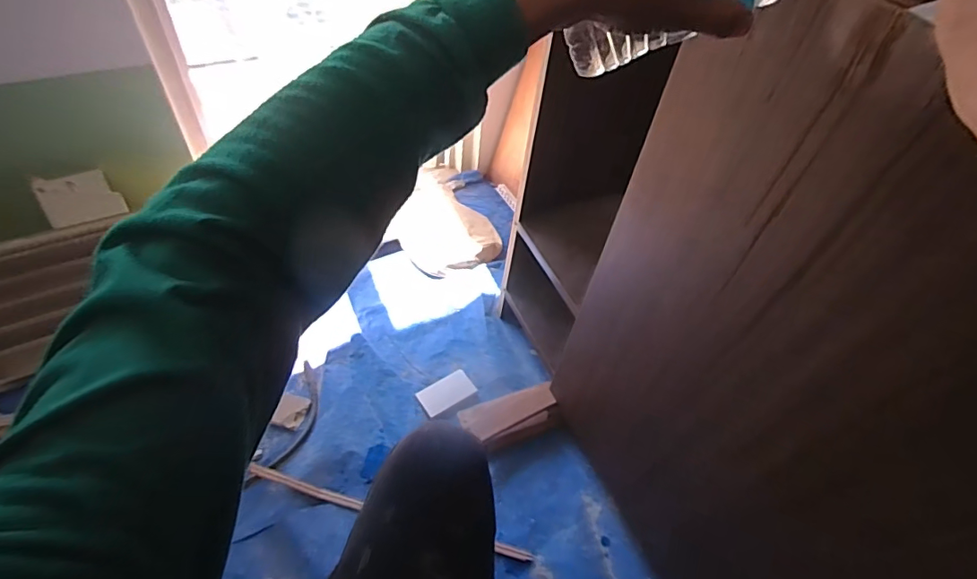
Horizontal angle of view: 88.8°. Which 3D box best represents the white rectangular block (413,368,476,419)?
[{"bbox_3d":[-0.096,0.235,1.137,0.130,0.009,0.079,-28,47,-29],"label":"white rectangular block"}]

